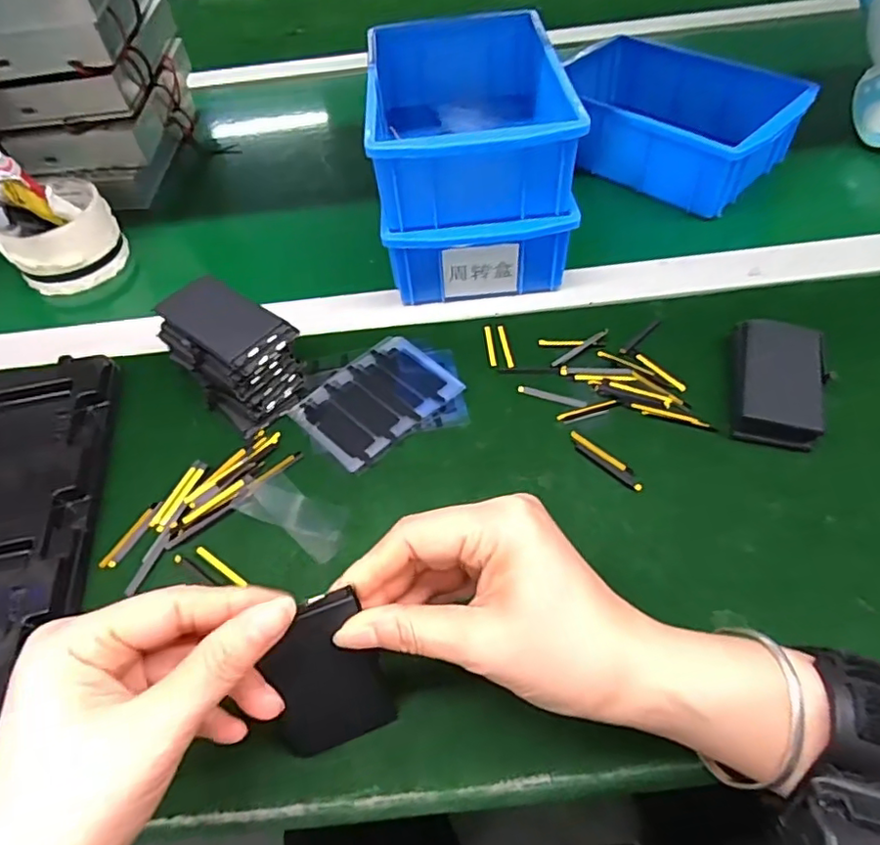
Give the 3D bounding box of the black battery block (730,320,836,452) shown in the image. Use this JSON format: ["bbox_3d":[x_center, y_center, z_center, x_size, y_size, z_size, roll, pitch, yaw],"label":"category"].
[{"bbox_3d":[0.211,-0.024,0.369,0.052,0.023,0.089,11,54,12],"label":"black battery block"}]

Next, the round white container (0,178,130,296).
[{"bbox_3d":[-0.310,-0.154,0.493,0.082,0.064,0.090,-2,52,3],"label":"round white container"}]

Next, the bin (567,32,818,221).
[{"bbox_3d":[0.197,-0.267,0.526,0.198,0.059,0.137,35,62,27],"label":"bin"}]

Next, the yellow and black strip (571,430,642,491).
[{"bbox_3d":[0.098,0.022,0.354,0.011,0.004,0.053,-36,58,-22],"label":"yellow and black strip"}]

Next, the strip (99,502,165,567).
[{"bbox_3d":[-0.178,0.064,0.345,0.009,0.004,0.045,18,56,17],"label":"strip"}]

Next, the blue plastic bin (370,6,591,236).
[{"bbox_3d":[0.019,-0.223,0.431,0.127,0.060,0.201,-5,53,2],"label":"blue plastic bin"}]

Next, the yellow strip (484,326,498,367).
[{"bbox_3d":[0.035,-0.055,0.415,0.005,0.004,0.039,-5,52,0],"label":"yellow strip"}]

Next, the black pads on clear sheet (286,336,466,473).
[{"bbox_3d":[-0.042,-0.017,0.395,0.094,0.006,0.071,-37,59,-22],"label":"black pads on clear sheet"}]

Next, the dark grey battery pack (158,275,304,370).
[{"bbox_3d":[-0.136,-0.064,0.374,0.088,0.005,0.044,31,62,25],"label":"dark grey battery pack"}]

